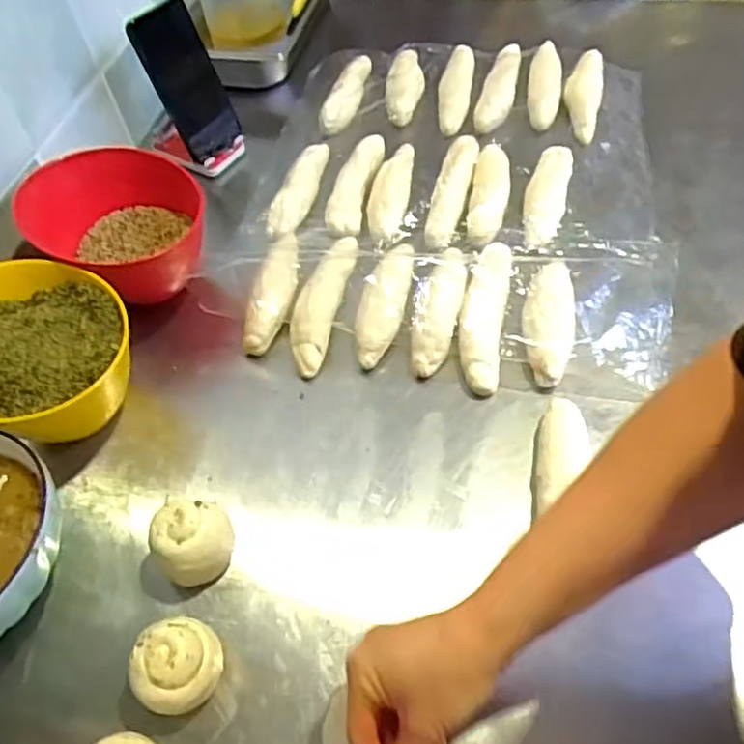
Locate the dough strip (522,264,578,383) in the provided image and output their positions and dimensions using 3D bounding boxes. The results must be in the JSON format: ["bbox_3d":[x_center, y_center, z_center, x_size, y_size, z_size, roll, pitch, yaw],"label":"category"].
[{"bbox_3d":[0.159,-0.046,0.627,0.047,0.037,0.126,4,54,10],"label":"dough strip"}]

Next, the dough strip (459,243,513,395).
[{"bbox_3d":[0.103,-0.058,0.628,0.038,0.027,0.157,7,65,11],"label":"dough strip"}]

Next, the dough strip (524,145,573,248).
[{"bbox_3d":[0.181,-0.187,0.715,0.039,0.014,0.153,11,55,15],"label":"dough strip"}]

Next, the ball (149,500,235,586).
[{"bbox_3d":[-0.132,0.130,0.521,0.058,0.061,0.051,-26,55,-13],"label":"ball"}]

